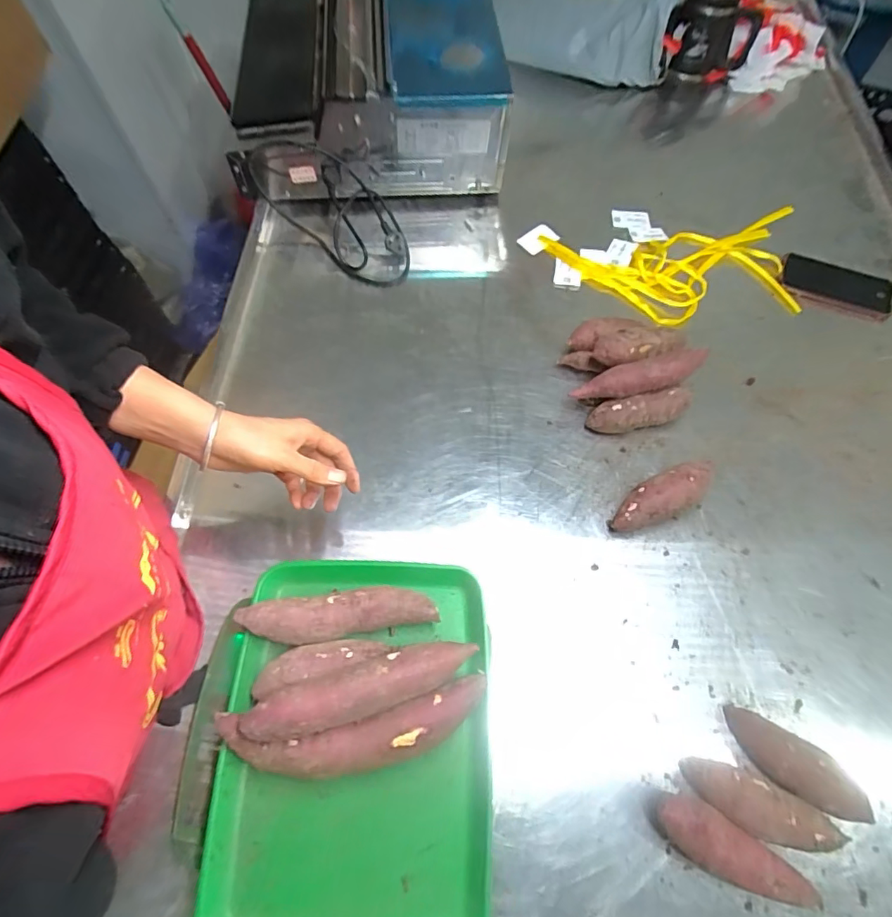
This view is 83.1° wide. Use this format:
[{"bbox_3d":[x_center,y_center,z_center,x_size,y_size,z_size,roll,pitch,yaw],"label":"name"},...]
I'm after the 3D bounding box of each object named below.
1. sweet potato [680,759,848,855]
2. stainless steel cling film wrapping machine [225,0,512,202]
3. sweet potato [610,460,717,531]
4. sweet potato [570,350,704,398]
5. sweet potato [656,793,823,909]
[{"bbox_3d":[0.299,0.331,0.481,0.136,0.045,0.053,20,66,9],"label":"sweet potato"},{"bbox_3d":[-0.129,-0.623,0.841,0.413,0.205,0.378,-6,64,-3],"label":"stainless steel cling film wrapping machine"},{"bbox_3d":[0.264,0.046,0.610,0.137,0.053,0.053,-22,67,-11],"label":"sweet potato"},{"bbox_3d":[0.248,-0.104,0.642,0.159,0.048,0.038,-13,65,-7],"label":"sweet potato"},{"bbox_3d":[0.261,0.363,0.461,0.150,0.046,0.049,30,68,13],"label":"sweet potato"}]

